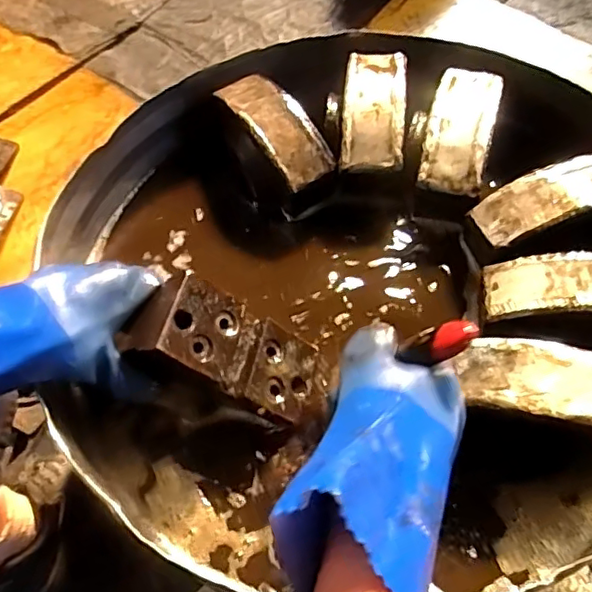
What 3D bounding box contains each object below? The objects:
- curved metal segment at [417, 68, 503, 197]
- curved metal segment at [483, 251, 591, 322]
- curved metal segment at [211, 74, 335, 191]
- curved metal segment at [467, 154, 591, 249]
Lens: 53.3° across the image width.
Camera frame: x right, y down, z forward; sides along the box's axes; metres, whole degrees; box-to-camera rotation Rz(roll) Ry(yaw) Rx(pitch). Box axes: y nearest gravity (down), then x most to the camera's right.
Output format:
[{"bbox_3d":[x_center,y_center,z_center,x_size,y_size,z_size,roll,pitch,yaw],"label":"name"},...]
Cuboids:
[{"bbox_3d":[0.161,-0.167,0.578,0.059,0.030,0.146,12,62,14],"label":"curved metal segment"},{"bbox_3d":[0.233,-0.008,0.470,0.153,0.029,0.056,2,60,9],"label":"curved metal segment"},{"bbox_3d":[-0.021,-0.173,0.603,0.056,0.034,0.143,-34,61,-13],"label":"curved metal segment"},{"bbox_3d":[0.233,-0.088,0.521,0.148,0.026,0.054,-19,59,-4],"label":"curved metal segment"}]

